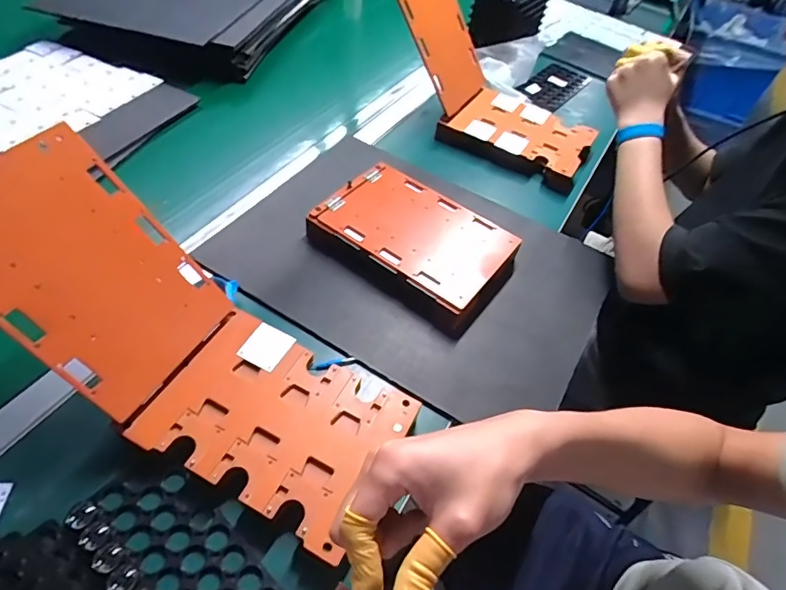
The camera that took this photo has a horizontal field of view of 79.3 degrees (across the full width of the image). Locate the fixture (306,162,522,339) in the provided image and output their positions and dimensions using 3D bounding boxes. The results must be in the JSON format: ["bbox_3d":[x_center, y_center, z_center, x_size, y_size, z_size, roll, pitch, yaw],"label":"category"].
[{"bbox_3d":[0.031,-0.073,0.664,0.263,0.056,0.173,32,57,19],"label":"fixture"}]

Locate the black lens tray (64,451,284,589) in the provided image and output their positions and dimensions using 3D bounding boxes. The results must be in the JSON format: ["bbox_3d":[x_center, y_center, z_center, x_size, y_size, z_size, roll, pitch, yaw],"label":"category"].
[{"bbox_3d":[-0.190,0.230,0.414,0.197,0.022,0.098,39,60,23],"label":"black lens tray"}]

